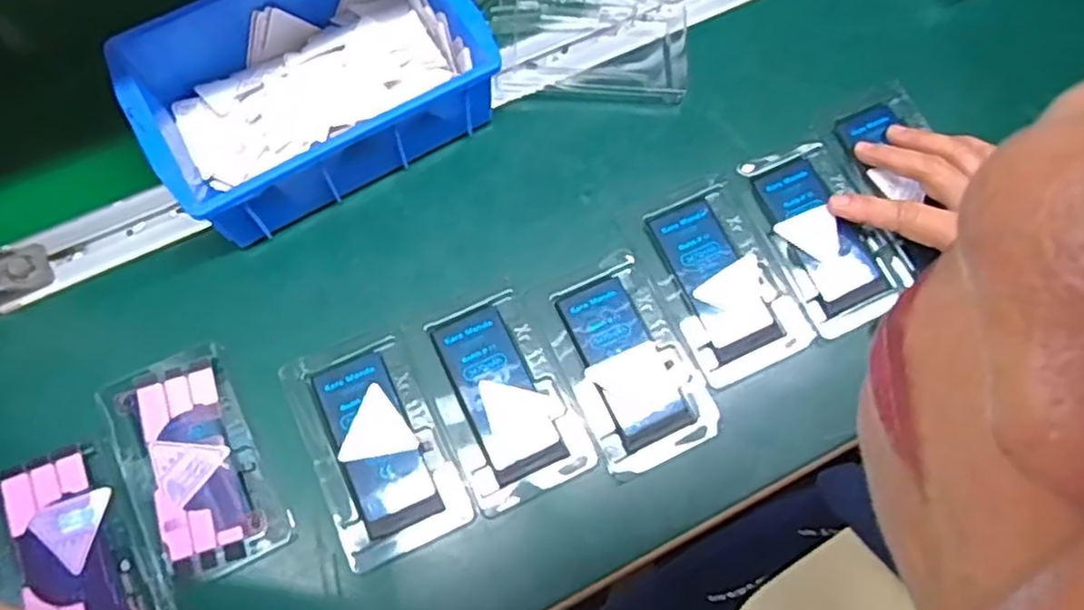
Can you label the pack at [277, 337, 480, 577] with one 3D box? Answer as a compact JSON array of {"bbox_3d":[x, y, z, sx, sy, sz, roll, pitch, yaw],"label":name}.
[{"bbox_3d":[-0.097,0.081,0.421,0.070,0.008,0.125,-24,74,-10],"label":"pack"}]

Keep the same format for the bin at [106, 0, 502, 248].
[{"bbox_3d":[-0.140,-0.138,0.457,0.201,0.067,0.138,-31,76,-11],"label":"bin"}]

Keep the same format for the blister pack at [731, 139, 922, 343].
[{"bbox_3d":[0.177,-0.047,0.471,0.071,0.012,0.125,-25,73,-9],"label":"blister pack"}]

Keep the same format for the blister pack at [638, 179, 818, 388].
[{"bbox_3d":[0.114,-0.015,0.461,0.074,0.014,0.119,-24,75,-10],"label":"blister pack"}]

